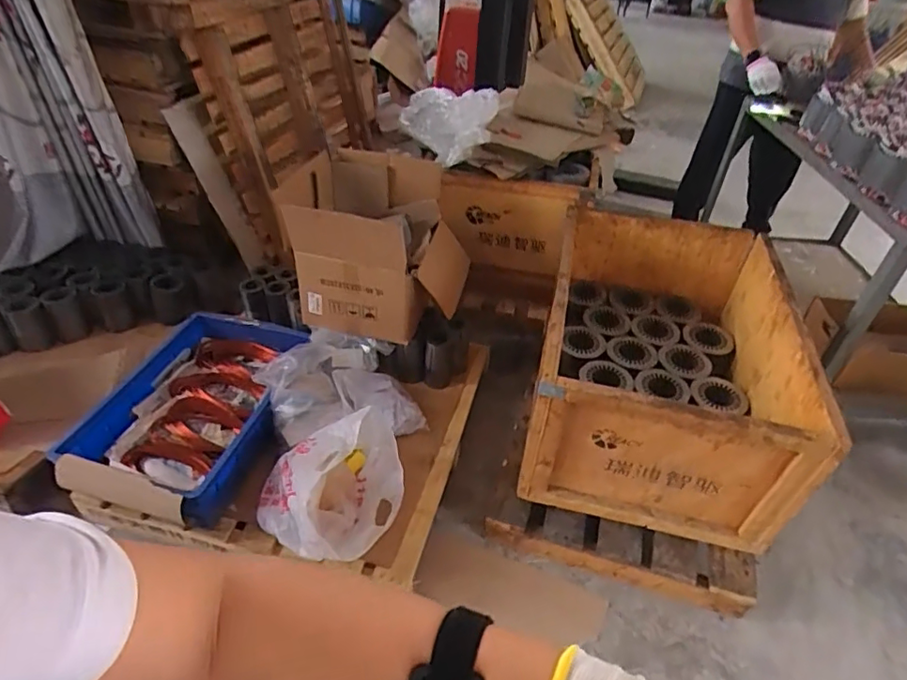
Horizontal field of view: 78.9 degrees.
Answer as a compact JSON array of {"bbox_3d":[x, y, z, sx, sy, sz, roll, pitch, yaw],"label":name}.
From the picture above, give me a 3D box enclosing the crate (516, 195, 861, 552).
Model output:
[{"bbox_3d":[0.579,0.015,1.579,0.596,0.410,0.913,11,41,10],"label":"crate"}]

